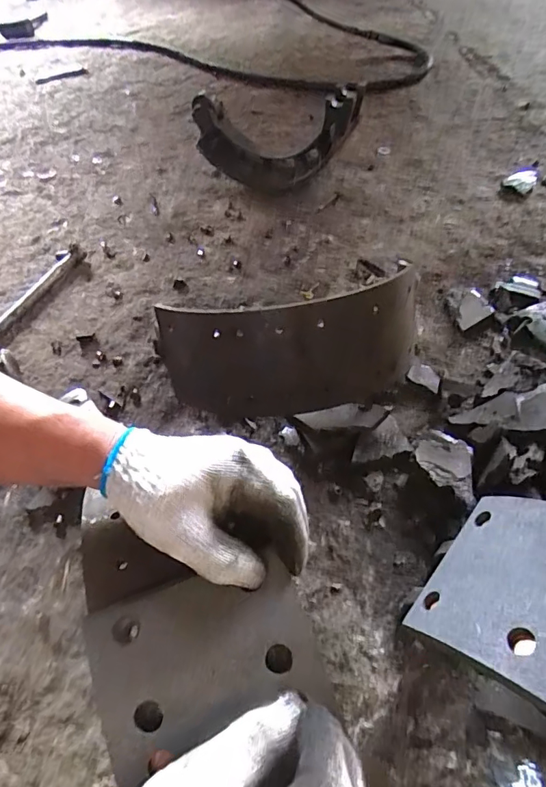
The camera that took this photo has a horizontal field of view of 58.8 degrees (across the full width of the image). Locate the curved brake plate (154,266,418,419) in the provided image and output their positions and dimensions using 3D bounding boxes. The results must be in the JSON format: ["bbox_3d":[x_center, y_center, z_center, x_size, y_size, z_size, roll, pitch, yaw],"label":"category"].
[{"bbox_3d":[0.020,-0.050,0.575,0.316,0.149,0.103,-8,50,0],"label":"curved brake plate"}]

